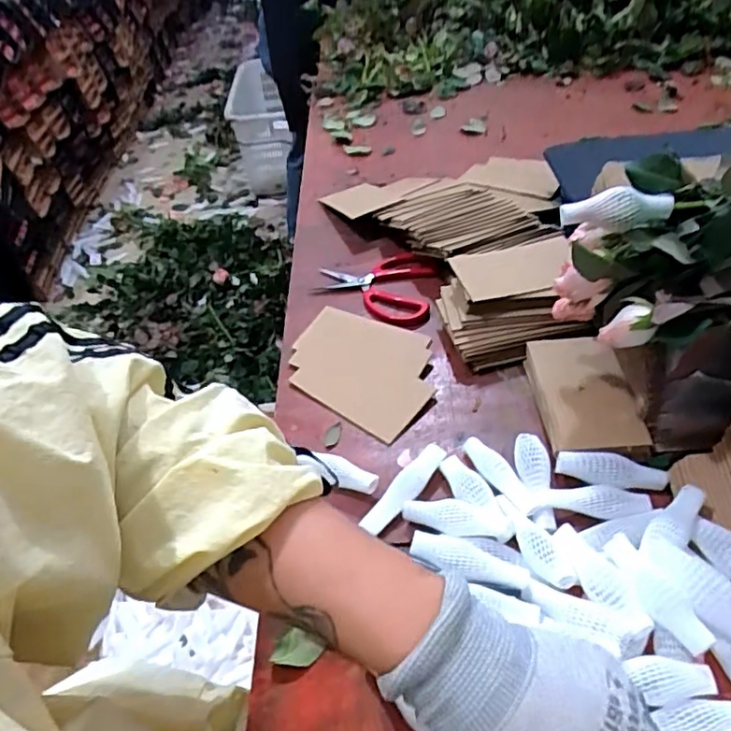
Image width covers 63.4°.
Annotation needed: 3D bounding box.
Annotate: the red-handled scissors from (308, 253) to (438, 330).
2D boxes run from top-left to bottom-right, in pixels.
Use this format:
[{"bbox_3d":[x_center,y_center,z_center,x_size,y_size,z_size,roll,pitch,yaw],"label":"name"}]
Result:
[{"bbox_3d":[0.009,-0.095,0.730,0.148,0.022,0.117,5,46,11],"label":"red-handled scissors"}]

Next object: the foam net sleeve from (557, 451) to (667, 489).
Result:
[{"bbox_3d":[0.208,0.088,0.500,0.090,0.014,0.026,1,45,7],"label":"foam net sleeve"}]

